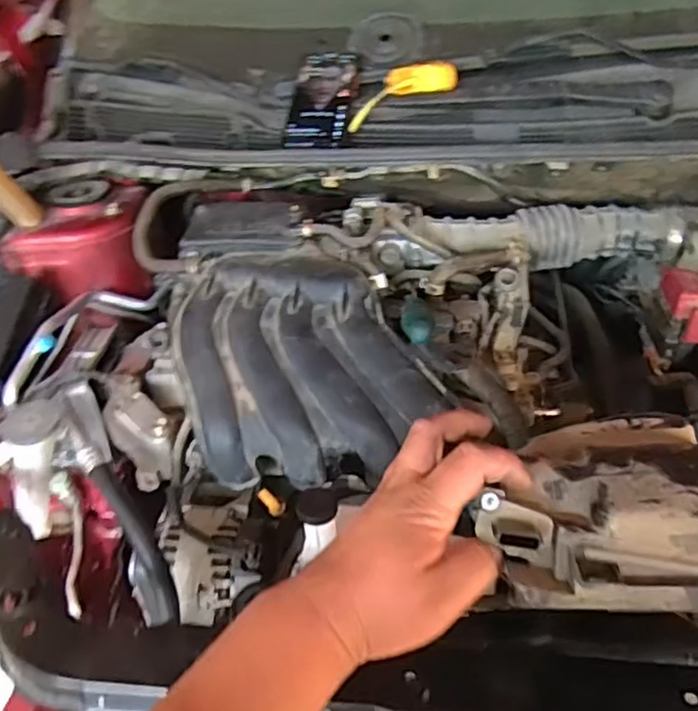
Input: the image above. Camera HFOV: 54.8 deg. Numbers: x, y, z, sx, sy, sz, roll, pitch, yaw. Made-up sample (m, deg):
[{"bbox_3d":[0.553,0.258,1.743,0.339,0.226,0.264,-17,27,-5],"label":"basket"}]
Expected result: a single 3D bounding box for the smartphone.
[{"bbox_3d":[-0.032,-0.326,0.852,0.079,0.010,0.164,4,65,9],"label":"smartphone"}]

